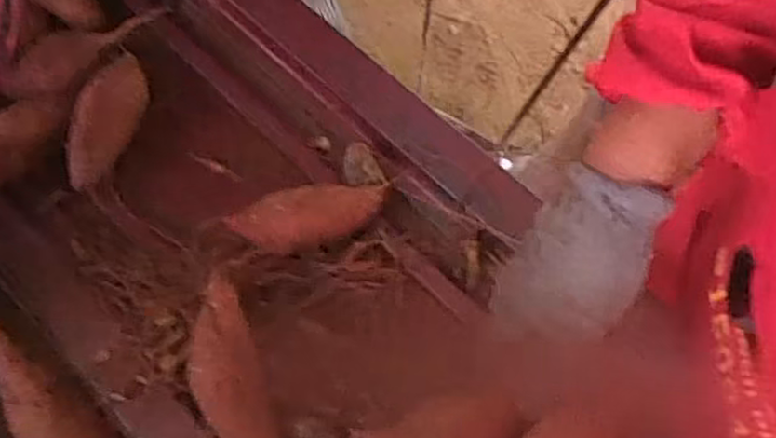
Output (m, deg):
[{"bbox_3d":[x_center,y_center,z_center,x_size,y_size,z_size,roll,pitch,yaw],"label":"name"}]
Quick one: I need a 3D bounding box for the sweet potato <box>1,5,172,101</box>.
[{"bbox_3d":[-0.268,-0.152,0.628,0.150,0.037,0.037,-32,71,-12],"label":"sweet potato"}]

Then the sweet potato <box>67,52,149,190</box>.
[{"bbox_3d":[-0.238,-0.083,0.604,0.040,0.041,0.119,18,69,7],"label":"sweet potato"}]

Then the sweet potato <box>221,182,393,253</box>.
[{"bbox_3d":[-0.064,0.000,0.565,0.125,0.034,0.044,-10,68,-4],"label":"sweet potato"}]

